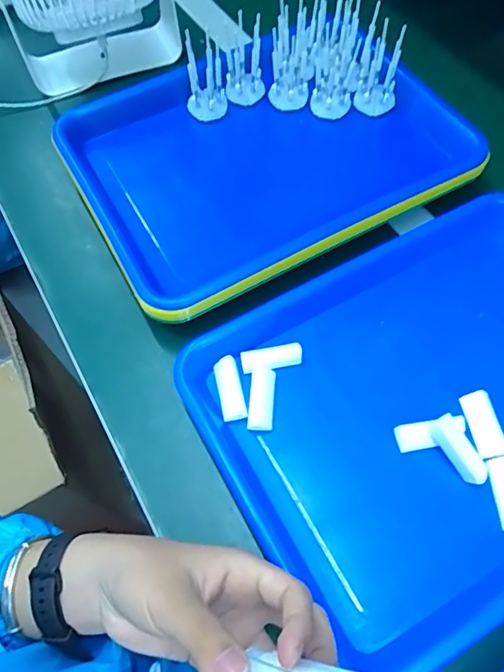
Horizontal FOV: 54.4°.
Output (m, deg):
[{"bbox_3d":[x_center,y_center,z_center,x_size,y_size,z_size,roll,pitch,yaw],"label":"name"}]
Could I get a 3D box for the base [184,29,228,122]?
[{"bbox_3d":[-0.045,-0.244,0.469,0.039,0.067,0.025,-8,62,-3],"label":"base"}]

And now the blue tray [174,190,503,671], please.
[{"bbox_3d":[0.143,0.042,0.356,0.332,0.038,0.244,-27,65,-12],"label":"blue tray"}]

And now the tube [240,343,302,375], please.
[{"bbox_3d":[0.015,0.016,0.373,0.046,0.011,0.017,-11,62,-5],"label":"tube"}]

